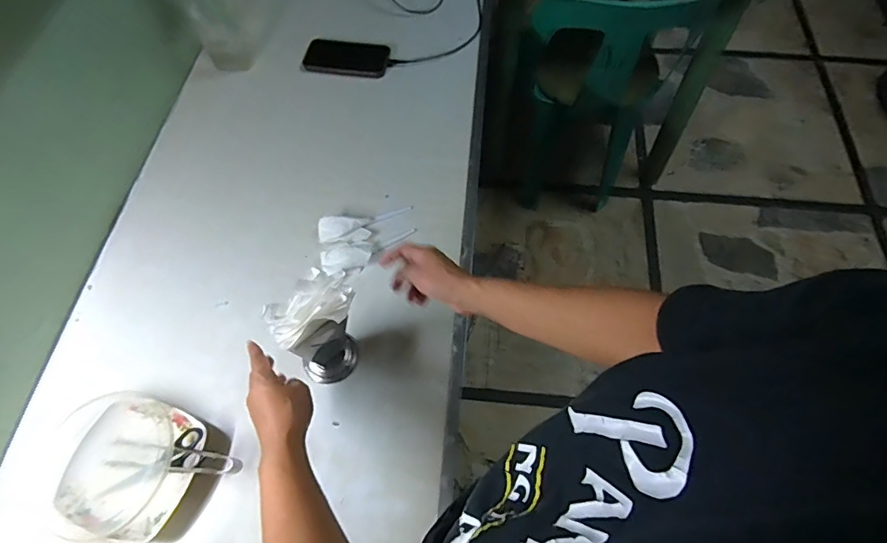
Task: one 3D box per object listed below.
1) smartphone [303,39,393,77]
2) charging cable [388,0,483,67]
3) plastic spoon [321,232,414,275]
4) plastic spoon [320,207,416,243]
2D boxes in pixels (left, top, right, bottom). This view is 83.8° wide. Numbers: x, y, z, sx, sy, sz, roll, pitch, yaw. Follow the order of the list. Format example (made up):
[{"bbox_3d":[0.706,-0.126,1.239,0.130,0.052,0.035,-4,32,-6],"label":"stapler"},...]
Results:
[{"bbox_3d":[-0.188,-0.415,0.960,0.161,0.011,0.082,9,64,5],"label":"smartphone"},{"bbox_3d":[-0.028,-0.585,1.043,0.229,0.033,0.423,9,62,-3],"label":"charging cable"},{"bbox_3d":[-0.111,-0.034,0.752,0.149,0.021,0.043,-21,66,-10],"label":"plastic spoon"},{"bbox_3d":[-0.121,-0.076,0.772,0.147,0.022,0.040,-14,65,-6],"label":"plastic spoon"}]

